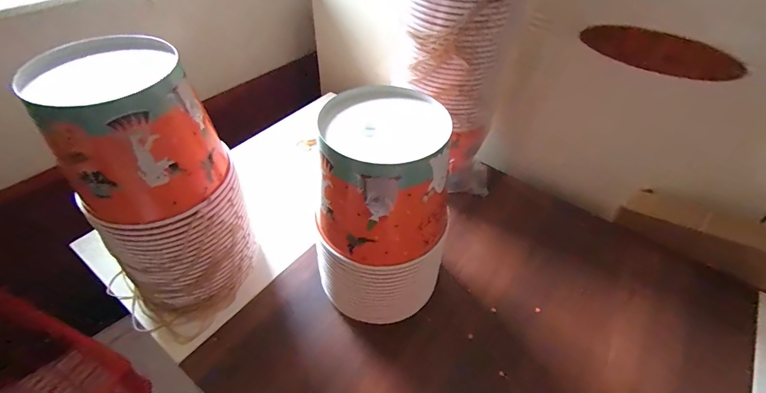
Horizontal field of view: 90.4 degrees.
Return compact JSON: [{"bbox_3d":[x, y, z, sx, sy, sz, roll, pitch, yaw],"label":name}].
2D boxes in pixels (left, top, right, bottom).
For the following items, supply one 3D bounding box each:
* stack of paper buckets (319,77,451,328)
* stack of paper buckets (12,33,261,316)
[{"bbox_3d":[0.005,0.021,0.454,0.133,0.252,0.149,5,46,3],"label":"stack of paper buckets"},{"bbox_3d":[-0.256,-0.006,0.438,0.149,0.288,0.158,-32,55,-29],"label":"stack of paper buckets"}]

